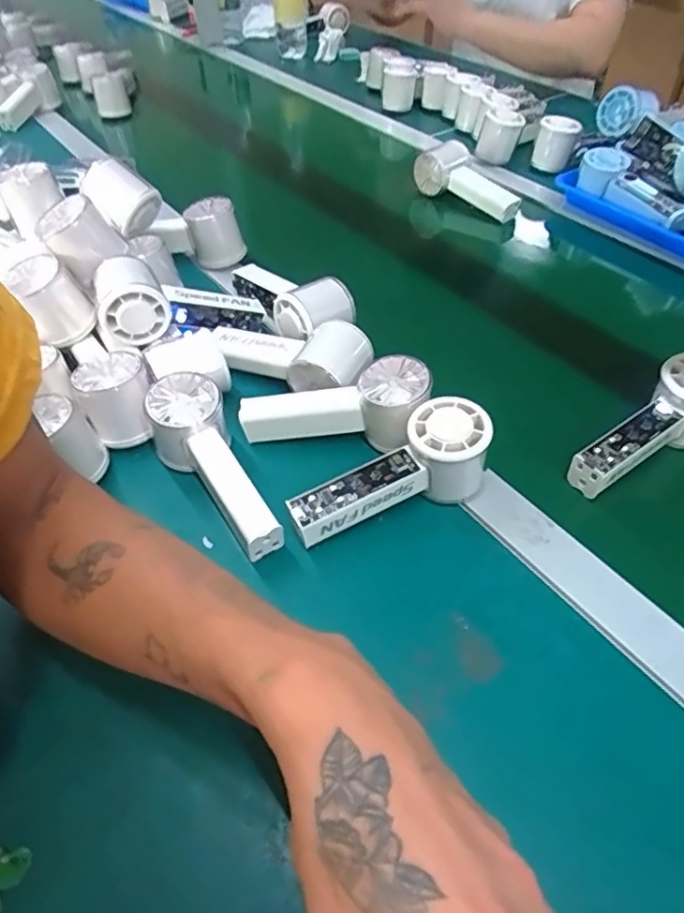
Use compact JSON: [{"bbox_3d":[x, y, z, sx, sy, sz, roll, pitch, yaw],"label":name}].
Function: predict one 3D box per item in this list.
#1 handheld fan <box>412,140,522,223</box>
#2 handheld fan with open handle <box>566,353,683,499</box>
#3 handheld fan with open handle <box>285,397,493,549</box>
[{"bbox_3d":[0.167,-0.367,0.768,0.055,0.053,0.165,-27,54,-22],"label":"handheld fan"},{"bbox_3d":[0.241,-0.019,0.448,0.151,0.054,0.052,-35,56,-11],"label":"handheld fan with open handle"},{"bbox_3d":[0.038,0.023,0.410,0.147,0.063,0.059,-28,53,-6],"label":"handheld fan with open handle"}]

